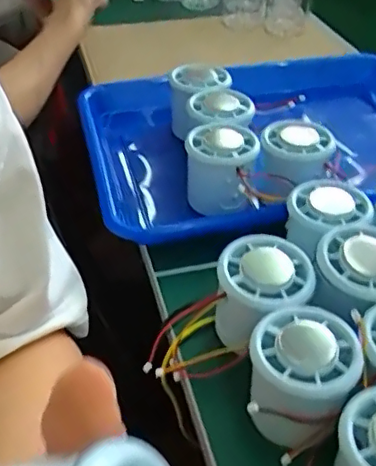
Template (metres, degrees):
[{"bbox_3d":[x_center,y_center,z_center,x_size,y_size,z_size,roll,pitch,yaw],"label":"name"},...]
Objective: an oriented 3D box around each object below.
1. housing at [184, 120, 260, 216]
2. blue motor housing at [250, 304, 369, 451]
[{"bbox_3d":[0.026,-0.050,0.459,0.055,0.055,0.061,4,39,4],"label":"housing"},{"bbox_3d":[0.060,0.078,0.313,0.055,0.052,0.054,1,39,-1],"label":"blue motor housing"}]

